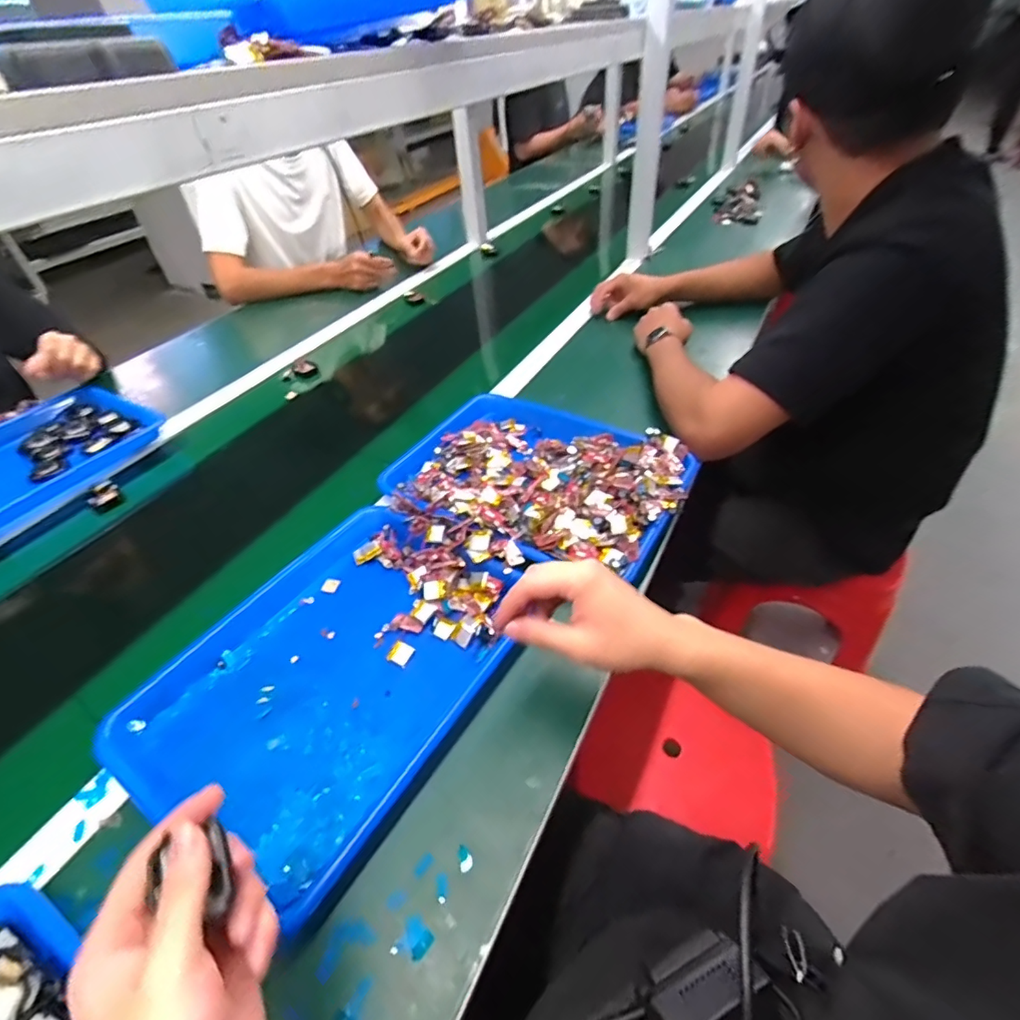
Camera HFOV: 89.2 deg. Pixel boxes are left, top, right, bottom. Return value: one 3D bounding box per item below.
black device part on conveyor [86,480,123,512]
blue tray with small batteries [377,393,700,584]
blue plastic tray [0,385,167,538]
[{"bbox_3d":[-0.542,-0.018,0.691,0.037,0.016,0.043,-34,51,-27],"label":"black device part on conveyor"},{"bbox_3d":[0.023,-0.045,0.625,0.338,0.045,0.267,21,50,24],"label":"blue tray with small batteries"},{"bbox_3d":[-0.702,-0.067,0.733,0.262,0.029,0.331,20,49,23],"label":"blue plastic tray"}]

